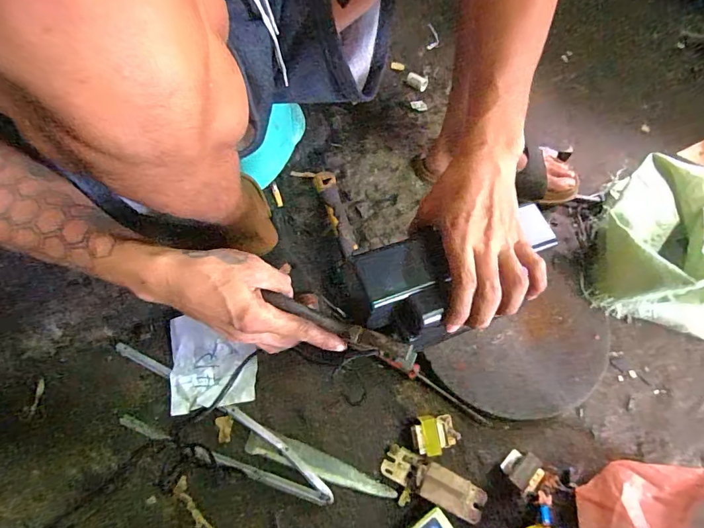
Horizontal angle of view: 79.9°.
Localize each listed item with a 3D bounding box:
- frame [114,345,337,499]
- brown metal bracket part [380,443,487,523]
[{"bbox_3d":[-0.174,0.206,0.519,0.327,0.013,0.080,24,66,11],"label":"frame"},{"bbox_3d":[0.099,0.262,0.501,0.127,0.037,0.040,25,67,11],"label":"brown metal bracket part"}]

